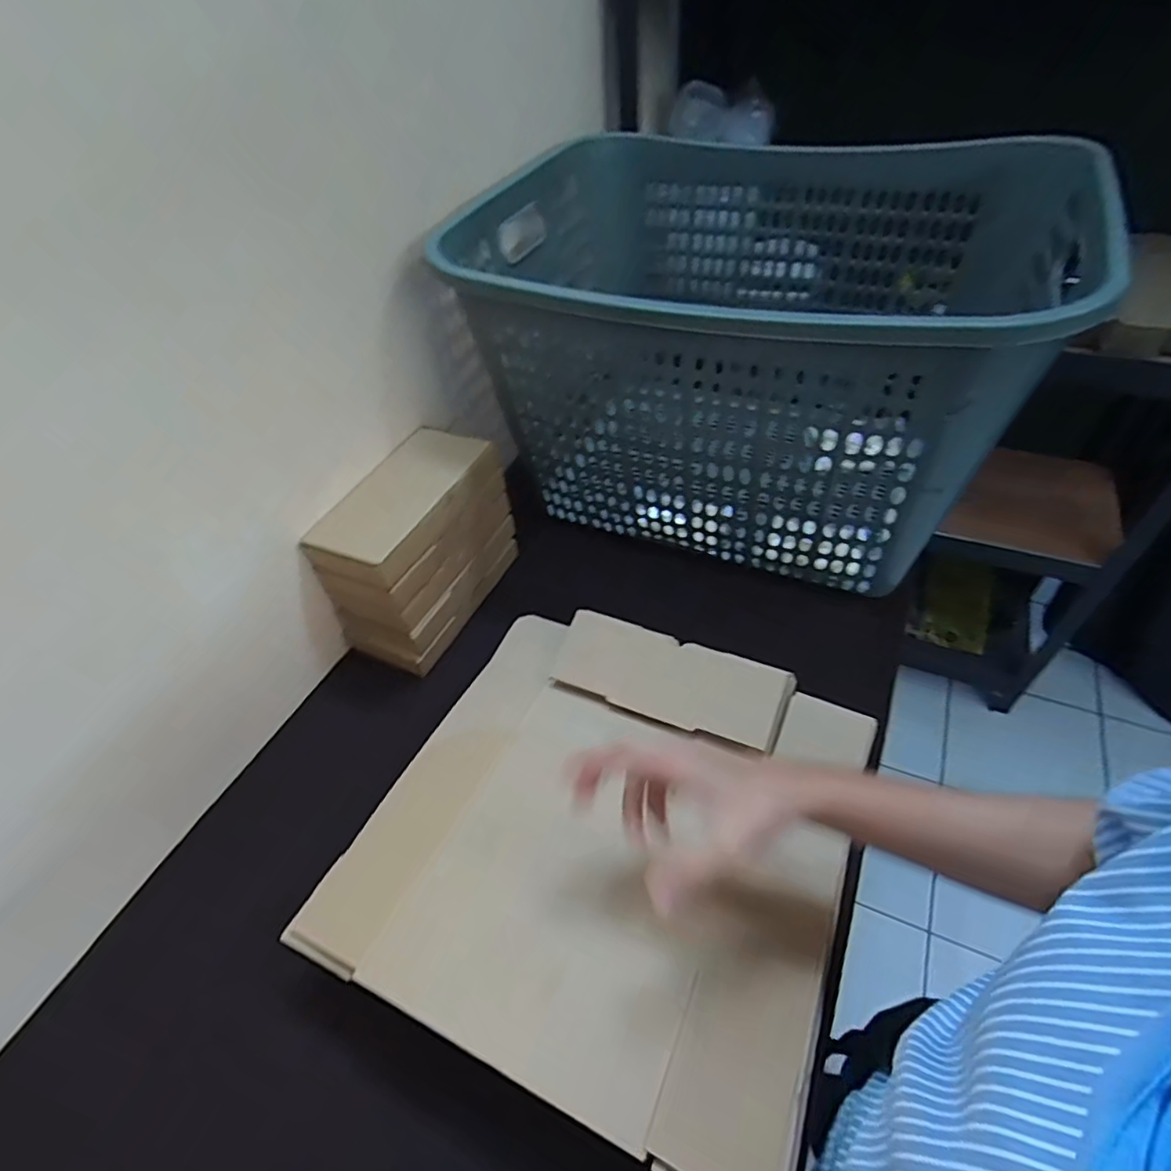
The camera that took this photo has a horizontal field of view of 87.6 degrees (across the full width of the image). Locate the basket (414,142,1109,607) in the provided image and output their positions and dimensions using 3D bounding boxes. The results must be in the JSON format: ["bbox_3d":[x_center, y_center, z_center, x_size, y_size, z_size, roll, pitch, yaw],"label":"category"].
[{"bbox_3d":[0.182,-0.284,0.709,0.592,0.306,0.460,18,54,19],"label":"basket"}]

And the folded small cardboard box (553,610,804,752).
[{"bbox_3d":[0.075,0.082,0.555,0.208,0.011,0.078,15,68,17],"label":"folded small cardboard box"}]

